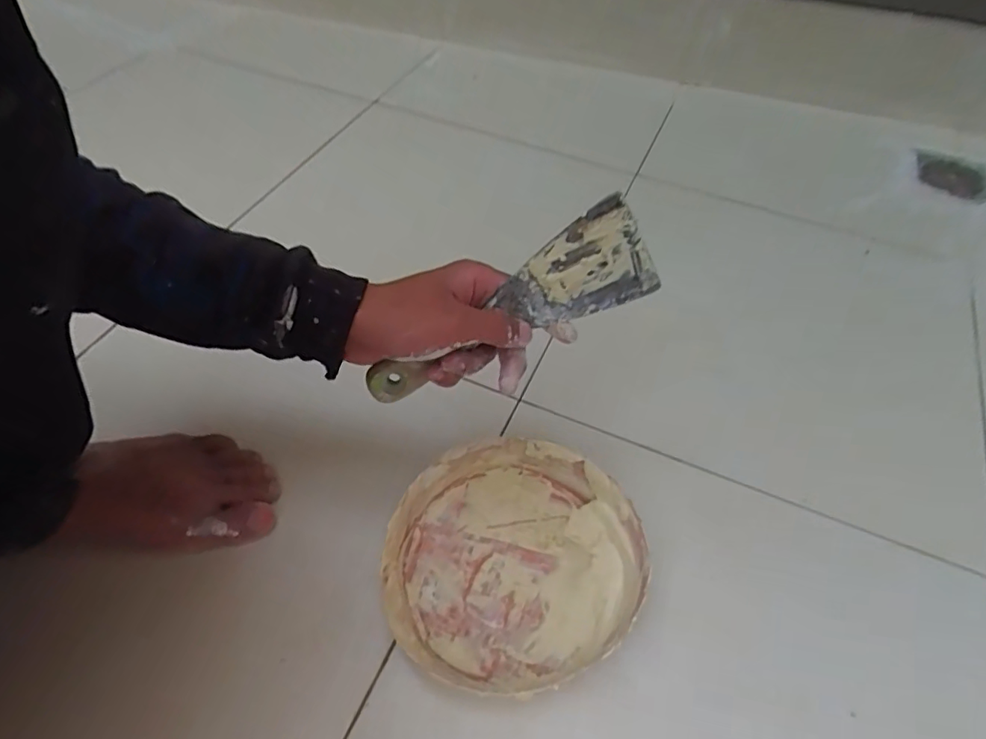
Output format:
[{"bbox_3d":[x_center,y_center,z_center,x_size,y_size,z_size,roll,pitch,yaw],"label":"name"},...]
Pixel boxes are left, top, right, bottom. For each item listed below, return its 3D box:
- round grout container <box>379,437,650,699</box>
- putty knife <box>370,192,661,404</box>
[{"bbox_3d":[0.017,0.139,0.421,0.172,0.053,0.173,-2,55,3],"label":"round grout container"},{"bbox_3d":[0.008,-0.033,0.377,0.200,0.066,0.018,-30,19,4],"label":"putty knife"}]

